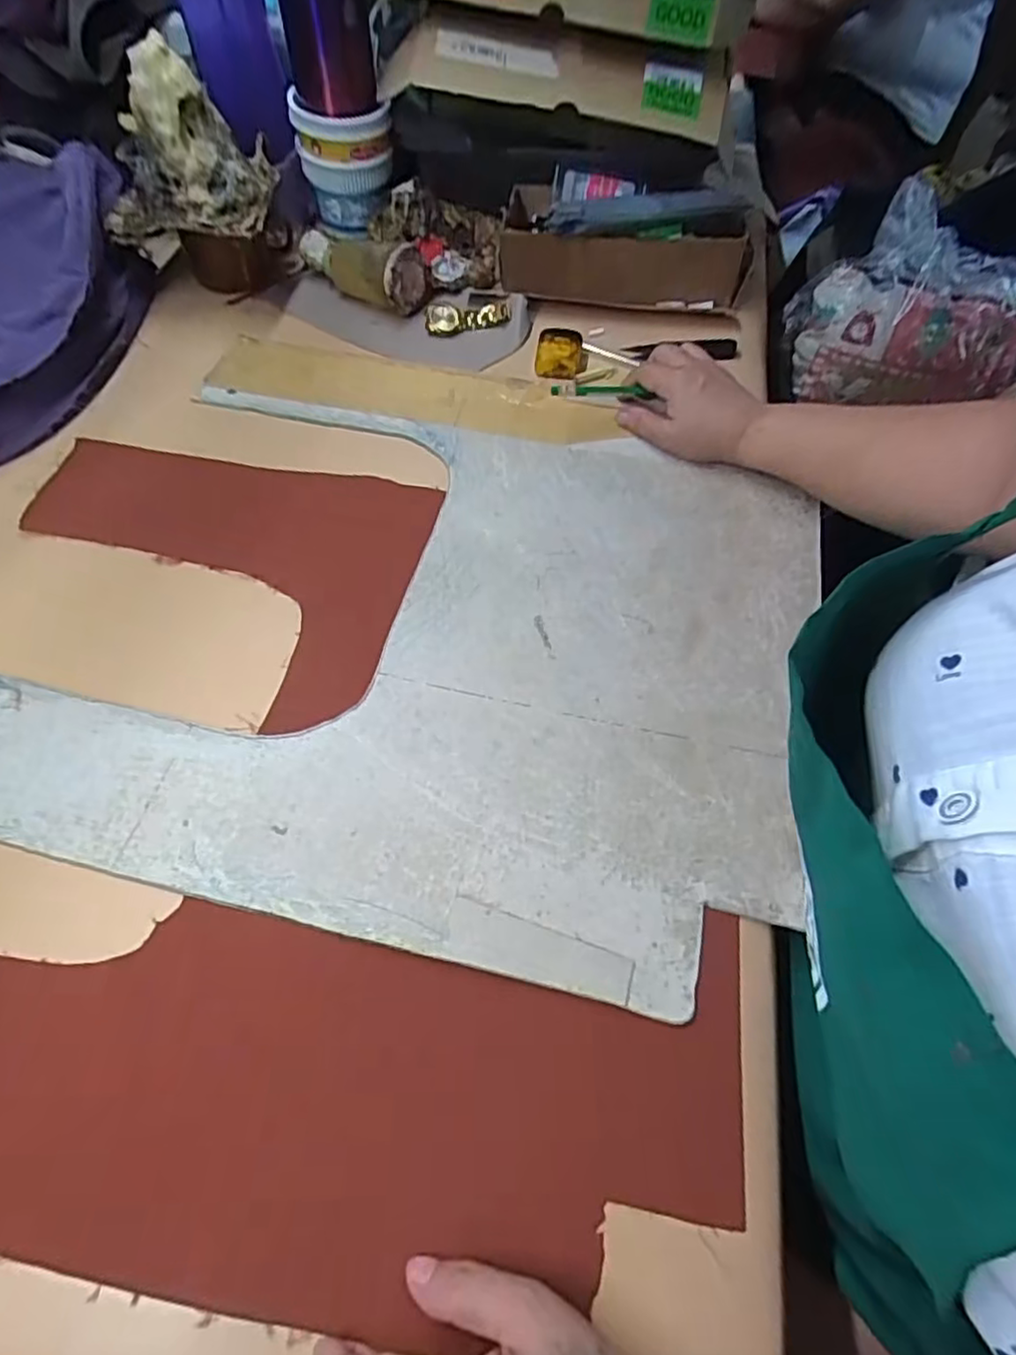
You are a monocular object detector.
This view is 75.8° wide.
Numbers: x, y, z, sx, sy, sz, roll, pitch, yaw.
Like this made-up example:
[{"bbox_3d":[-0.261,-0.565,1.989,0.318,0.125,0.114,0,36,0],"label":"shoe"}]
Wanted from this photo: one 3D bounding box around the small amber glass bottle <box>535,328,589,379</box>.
[{"bbox_3d":[0.048,-0.286,0.574,0.044,0.022,0.042,4,58,2],"label":"small amber glass bottle"}]

